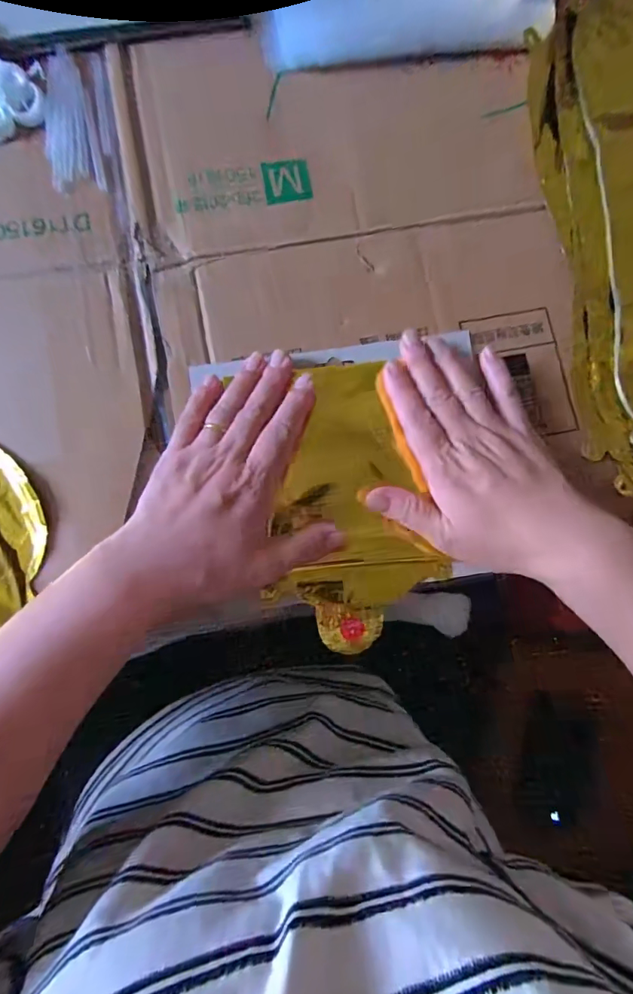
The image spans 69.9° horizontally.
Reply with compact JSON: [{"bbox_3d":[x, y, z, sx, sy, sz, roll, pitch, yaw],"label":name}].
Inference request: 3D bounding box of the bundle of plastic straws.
[{"bbox_3d":[-0.170,-0.269,0.321,0.042,0.006,0.106,-5,82,-3],"label":"bundle of plastic straws"}]

